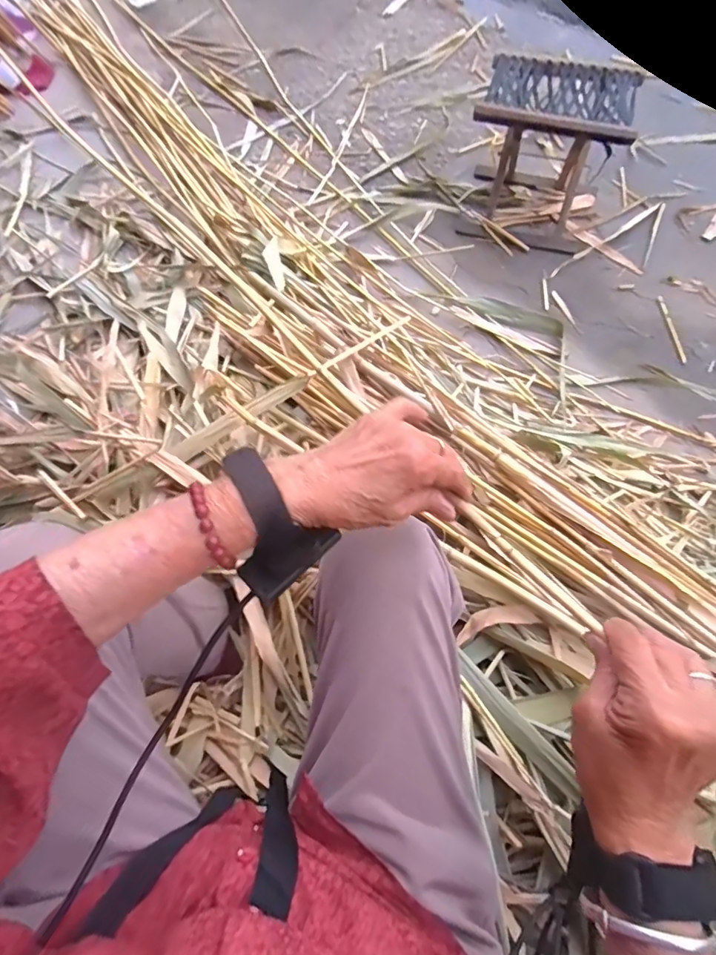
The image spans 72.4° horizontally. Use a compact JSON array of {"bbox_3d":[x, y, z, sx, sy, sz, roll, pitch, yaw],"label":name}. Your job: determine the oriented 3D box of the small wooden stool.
[{"bbox_3d":[0.415,-0.732,1.111,0.297,0.265,0.225,19,67,7],"label":"small wooden stool"}]

